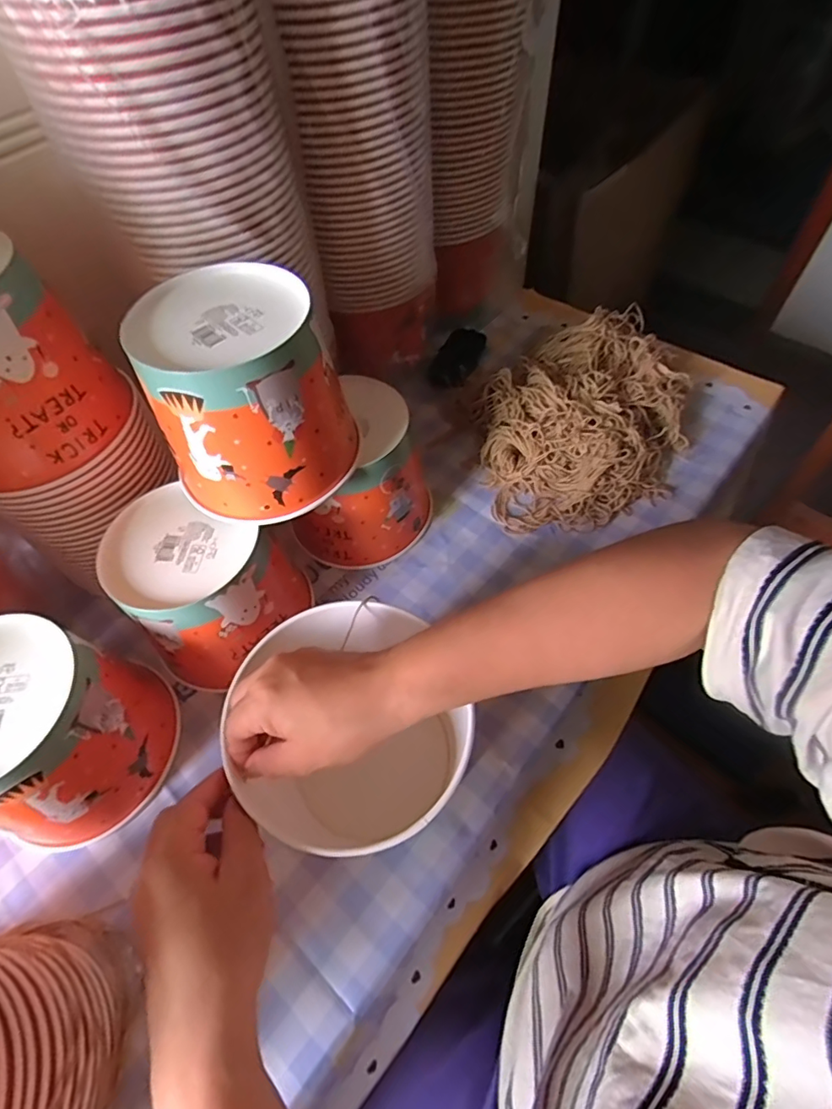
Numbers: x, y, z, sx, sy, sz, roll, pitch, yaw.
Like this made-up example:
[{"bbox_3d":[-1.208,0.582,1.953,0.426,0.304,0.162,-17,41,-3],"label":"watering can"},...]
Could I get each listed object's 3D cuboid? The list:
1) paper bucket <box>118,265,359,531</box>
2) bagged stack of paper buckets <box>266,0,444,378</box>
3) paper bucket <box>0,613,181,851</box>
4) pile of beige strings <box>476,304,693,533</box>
[{"bbox_3d":[-0.130,-0.123,0.409,0.142,0.130,0.140,-23,60,-11],"label":"paper bucket"},{"bbox_3d":[-0.039,-0.358,0.508,0.120,0.375,0.129,-2,58,2],"label":"bagged stack of paper buckets"},{"bbox_3d":[-0.290,0.139,0.414,0.144,0.130,0.142,16,60,12],"label":"paper bucket"},{"bbox_3d":[0.197,-0.168,0.610,0.266,0.066,0.275,-8,58,-2],"label":"pile of beige strings"}]

